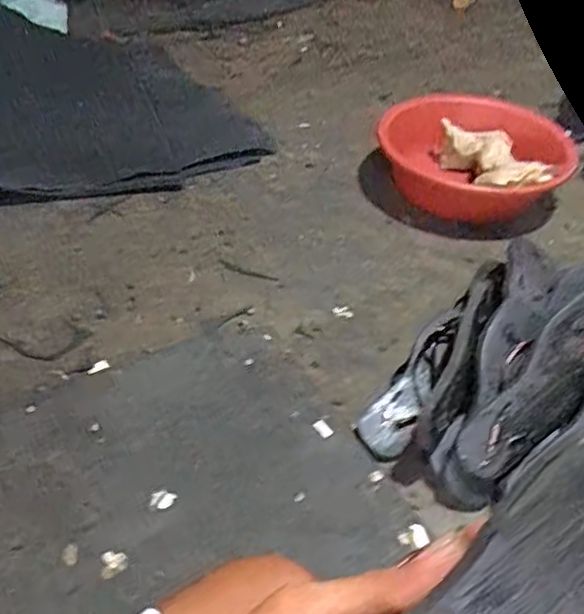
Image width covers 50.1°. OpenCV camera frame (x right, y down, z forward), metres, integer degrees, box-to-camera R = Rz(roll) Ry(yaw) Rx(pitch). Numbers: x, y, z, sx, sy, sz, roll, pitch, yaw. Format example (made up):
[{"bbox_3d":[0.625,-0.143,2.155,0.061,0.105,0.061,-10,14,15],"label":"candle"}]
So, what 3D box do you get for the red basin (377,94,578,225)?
[{"bbox_3d":[0.348,-0.277,1.194,0.326,0.123,0.326,2,41,-2],"label":"red basin"}]

